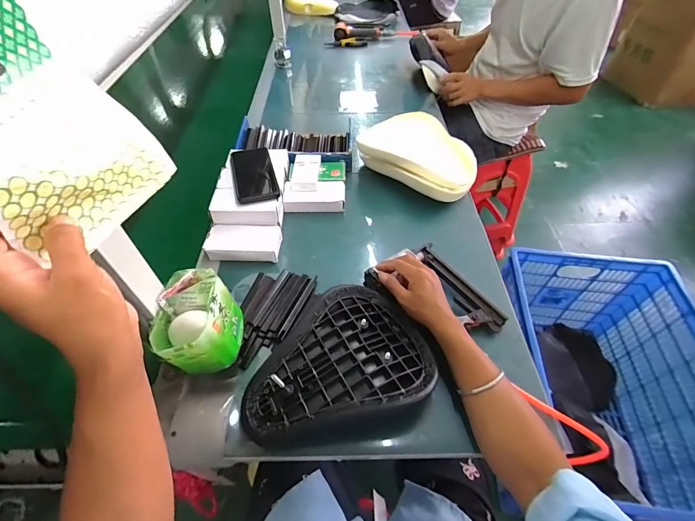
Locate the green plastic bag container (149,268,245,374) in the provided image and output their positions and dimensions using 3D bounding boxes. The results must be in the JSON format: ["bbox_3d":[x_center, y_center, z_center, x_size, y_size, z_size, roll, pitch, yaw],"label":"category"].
[{"bbox_3d":[-0.186,0.077,0.434,0.082,0.084,0.109,-2,51,-2],"label":"green plastic bag container"}]

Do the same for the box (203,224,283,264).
[{"bbox_3d":[-0.184,-0.033,0.616,0.124,0.028,0.068,2,51,2],"label":"box"}]

